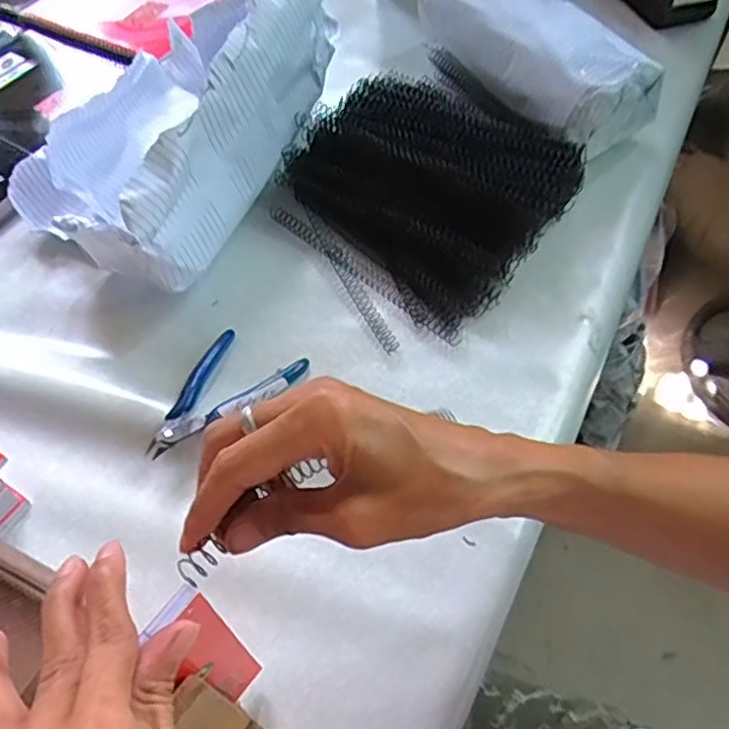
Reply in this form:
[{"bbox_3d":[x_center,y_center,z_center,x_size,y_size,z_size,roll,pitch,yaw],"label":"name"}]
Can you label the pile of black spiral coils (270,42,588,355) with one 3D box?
[{"bbox_3d":[0.048,-0.157,0.556,0.232,0.060,0.248,36,64,22],"label":"pile of black spiral coils"}]

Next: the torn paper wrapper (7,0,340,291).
[{"bbox_3d":[-0.165,-0.212,0.543,0.194,0.146,0.281,22,59,15],"label":"torn paper wrapper"}]

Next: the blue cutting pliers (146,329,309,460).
[{"bbox_3d":[-0.099,0.026,0.461,0.071,0.021,0.113,23,59,15],"label":"blue cutting pliers"}]

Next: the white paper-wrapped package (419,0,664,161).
[{"bbox_3d":[0.156,-0.306,0.634,0.099,0.089,0.258,-27,60,-16],"label":"white paper-wrapped package"}]

